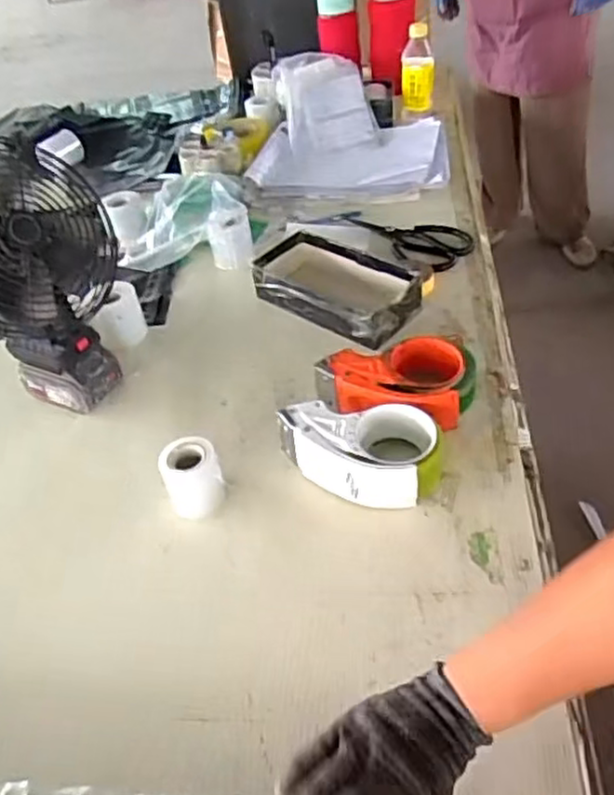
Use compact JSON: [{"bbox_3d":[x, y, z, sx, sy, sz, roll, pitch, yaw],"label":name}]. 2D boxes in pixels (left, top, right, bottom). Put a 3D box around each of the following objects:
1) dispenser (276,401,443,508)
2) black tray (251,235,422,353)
[{"bbox_3d":[0.051,0.058,0.704,0.169,0.064,0.087,4,44,12],"label":"dispenser"},{"bbox_3d":[0.034,-0.148,0.915,0.223,0.075,0.114,24,51,30],"label":"black tray"}]

